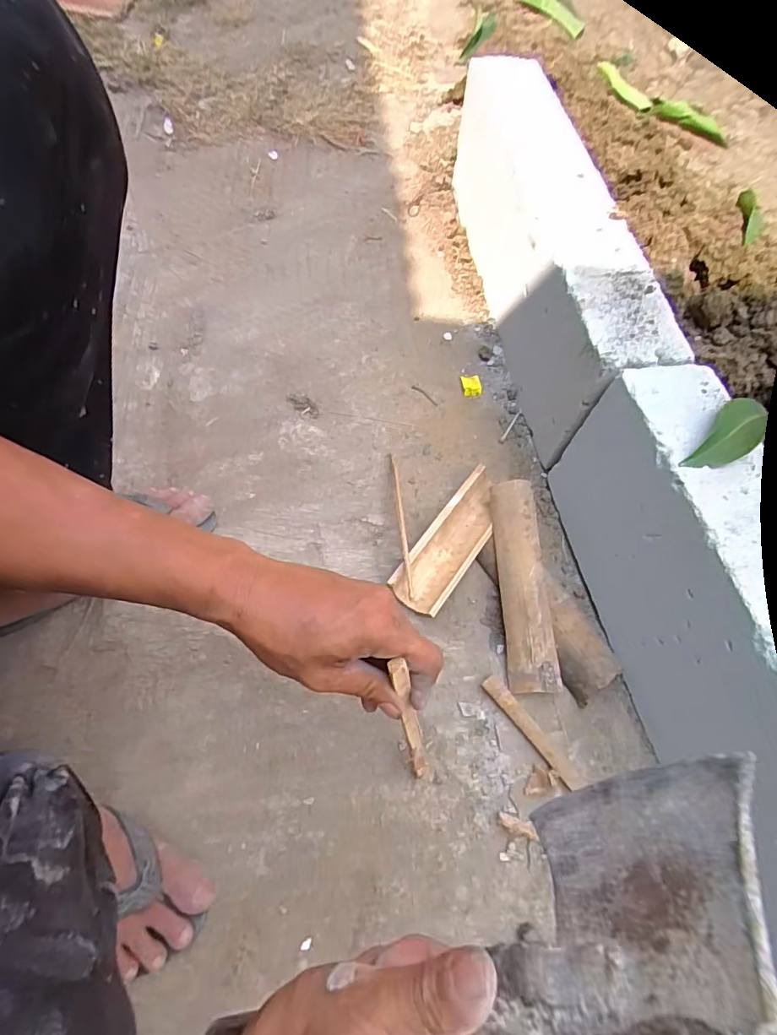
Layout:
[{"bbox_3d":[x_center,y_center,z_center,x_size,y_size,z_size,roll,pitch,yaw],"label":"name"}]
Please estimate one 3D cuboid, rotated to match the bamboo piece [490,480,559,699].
[{"bbox_3d":[0.148,0.071,0.556,0.049,0.044,0.230,0,65,-4],"label":"bamboo piece"}]

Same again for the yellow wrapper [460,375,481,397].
[{"bbox_3d":[0.120,-0.191,0.724,0.026,0.010,0.033,-11,66,-9],"label":"yellow wrapper"}]

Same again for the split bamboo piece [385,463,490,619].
[{"bbox_3d":[0.076,0.027,0.589,0.059,0.043,0.194,34,67,12],"label":"split bamboo piece"}]

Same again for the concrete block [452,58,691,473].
[{"bbox_3d":[0.196,-0.381,0.706,0.089,0.219,0.629,-8,65,-7],"label":"concrete block"}]

